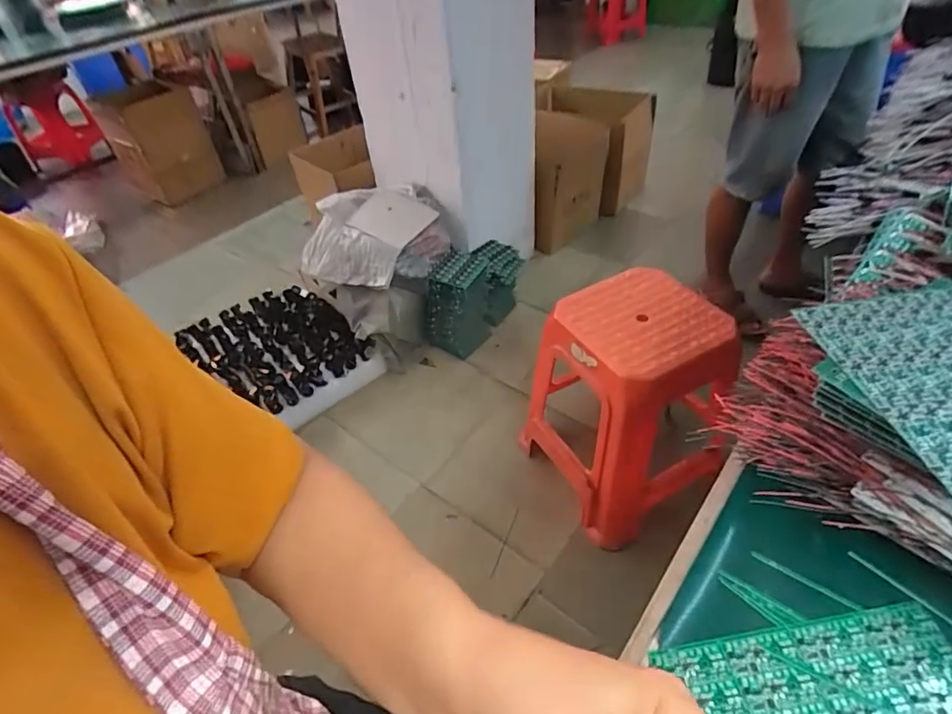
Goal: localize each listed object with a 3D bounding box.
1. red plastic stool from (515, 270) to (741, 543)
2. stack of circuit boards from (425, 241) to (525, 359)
[{"bbox_3d":[0.335,0.110,1.141,0.332,0.469,0.339,-22,46,-16],"label":"red plastic stool"},{"bbox_3d":[0.009,-0.205,1.690,0.172,0.316,0.360,24,51,28],"label":"stack of circuit boards"}]

